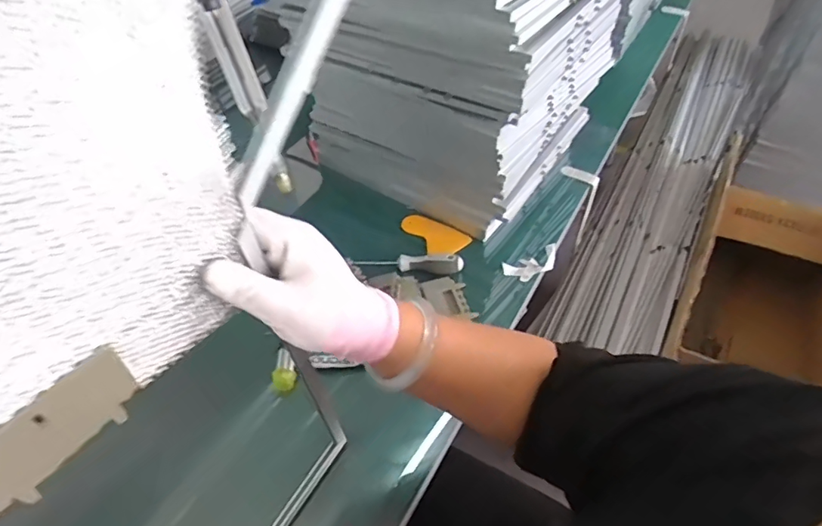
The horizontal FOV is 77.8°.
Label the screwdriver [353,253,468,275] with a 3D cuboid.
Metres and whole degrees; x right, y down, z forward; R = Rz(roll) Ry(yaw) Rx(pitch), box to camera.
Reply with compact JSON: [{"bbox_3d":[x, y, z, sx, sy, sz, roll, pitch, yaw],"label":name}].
[{"bbox_3d":[-0.003,0.000,0.713,0.150,0.025,0.023,4,49,7],"label":"screwdriver"}]

